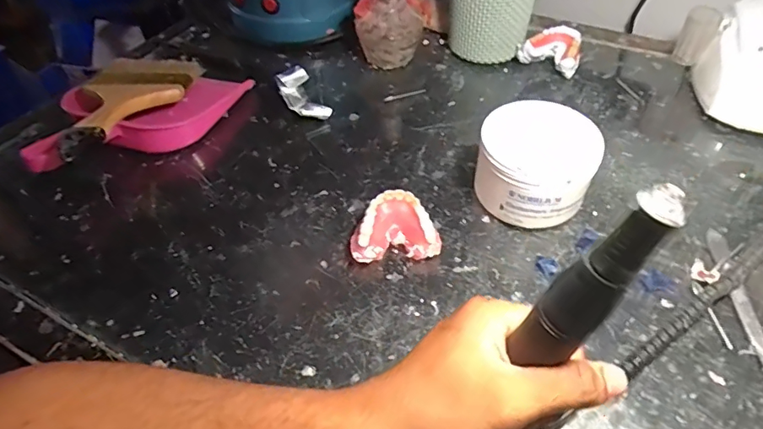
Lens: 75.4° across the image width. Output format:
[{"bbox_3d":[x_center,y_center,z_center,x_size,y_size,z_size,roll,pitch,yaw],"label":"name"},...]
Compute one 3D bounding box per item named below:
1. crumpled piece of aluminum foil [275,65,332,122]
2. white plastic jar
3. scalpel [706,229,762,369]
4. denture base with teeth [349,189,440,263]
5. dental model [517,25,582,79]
[{"bbox_3d":[-0.080,-0.120,0.510,0.035,0.021,0.070,-32,68,-20],"label":"crumpled piece of aluminum foil"},{"bbox_3d":[0.124,-0.035,0.402,0.087,0.075,0.081,-1,48,1],"label":"white plastic jar"},{"bbox_3d":[0.254,0.064,0.346,0.014,0.006,0.136,4,48,6],"label":"scalpel"},{"bbox_3d":[0.009,0.011,0.386,0.066,0.031,0.049,-5,48,-2],"label":"denture base with teeth"},{"bbox_3d":[0.190,-0.183,0.553,0.066,0.035,0.057,21,53,20],"label":"dental model"}]

